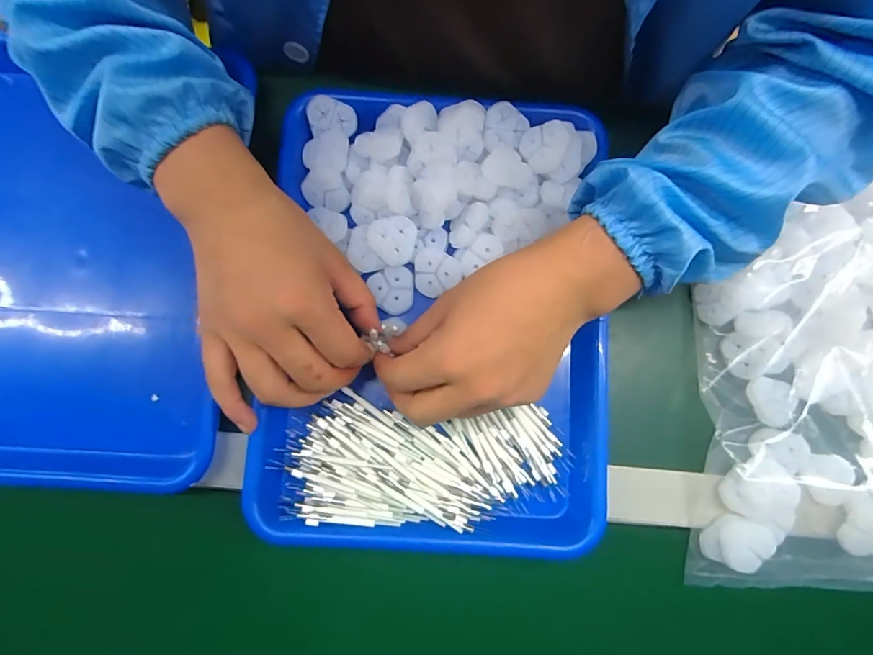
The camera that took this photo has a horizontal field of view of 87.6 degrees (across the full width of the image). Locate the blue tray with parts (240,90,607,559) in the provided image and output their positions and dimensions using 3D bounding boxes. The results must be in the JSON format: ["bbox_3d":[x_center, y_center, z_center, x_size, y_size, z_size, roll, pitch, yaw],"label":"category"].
[{"bbox_3d":[0.000,-0.010,0.332,0.240,0.054,0.321,4,83,-1],"label":"blue tray with parts"}]

